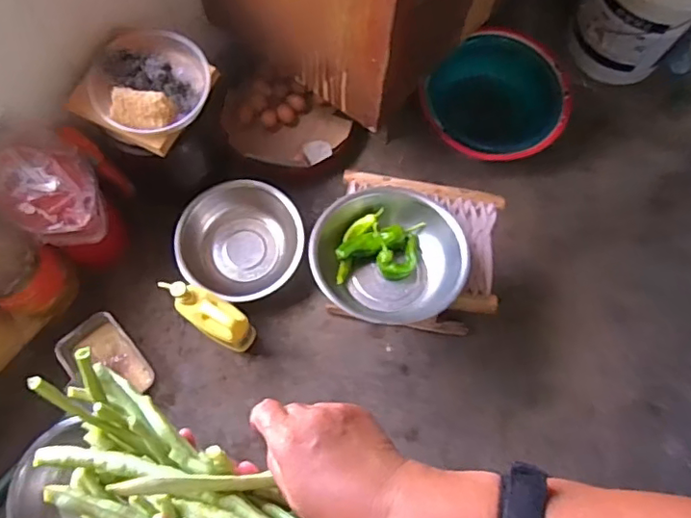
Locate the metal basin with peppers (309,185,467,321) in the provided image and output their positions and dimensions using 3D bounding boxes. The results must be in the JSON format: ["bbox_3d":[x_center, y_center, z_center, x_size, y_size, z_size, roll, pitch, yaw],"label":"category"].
[{"bbox_3d":[0.078,-0.014,1.056,0.276,0.113,0.260,0,74,-2],"label":"metal basin with peppers"}]

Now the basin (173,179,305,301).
[{"bbox_3d":[-0.236,-0.041,1.258,0.279,0.118,0.258,-16,75,-6],"label":"basin"}]

